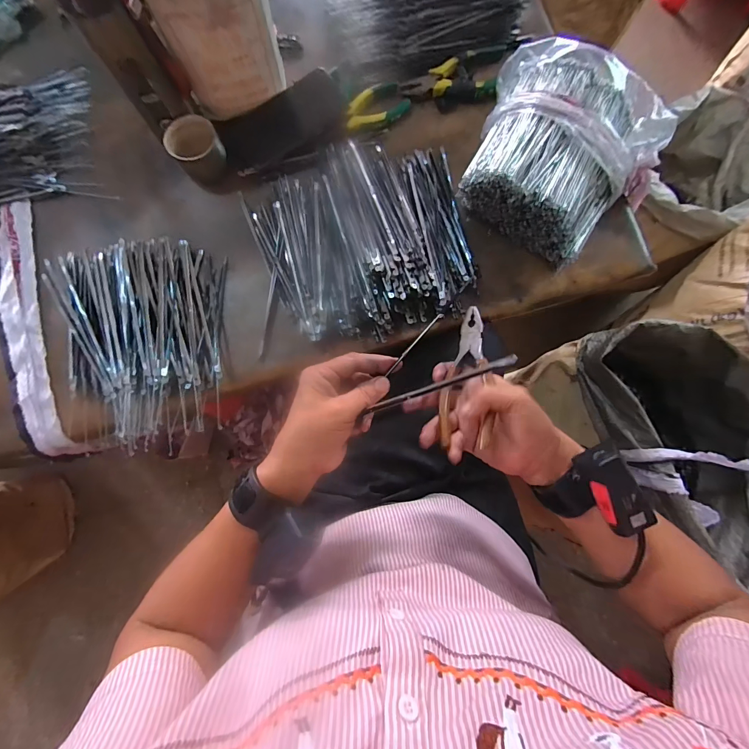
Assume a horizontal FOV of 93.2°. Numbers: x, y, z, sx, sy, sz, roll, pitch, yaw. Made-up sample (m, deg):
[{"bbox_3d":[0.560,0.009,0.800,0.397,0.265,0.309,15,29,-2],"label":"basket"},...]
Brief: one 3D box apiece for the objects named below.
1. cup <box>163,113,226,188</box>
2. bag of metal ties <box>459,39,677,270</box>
[{"bbox_3d":[-0.229,-0.291,0.463,0.059,0.040,0.066,-39,84,-5],"label":"cup"},{"bbox_3d":[0.227,-0.270,0.435,0.238,0.085,0.205,35,83,4],"label":"bag of metal ties"}]

